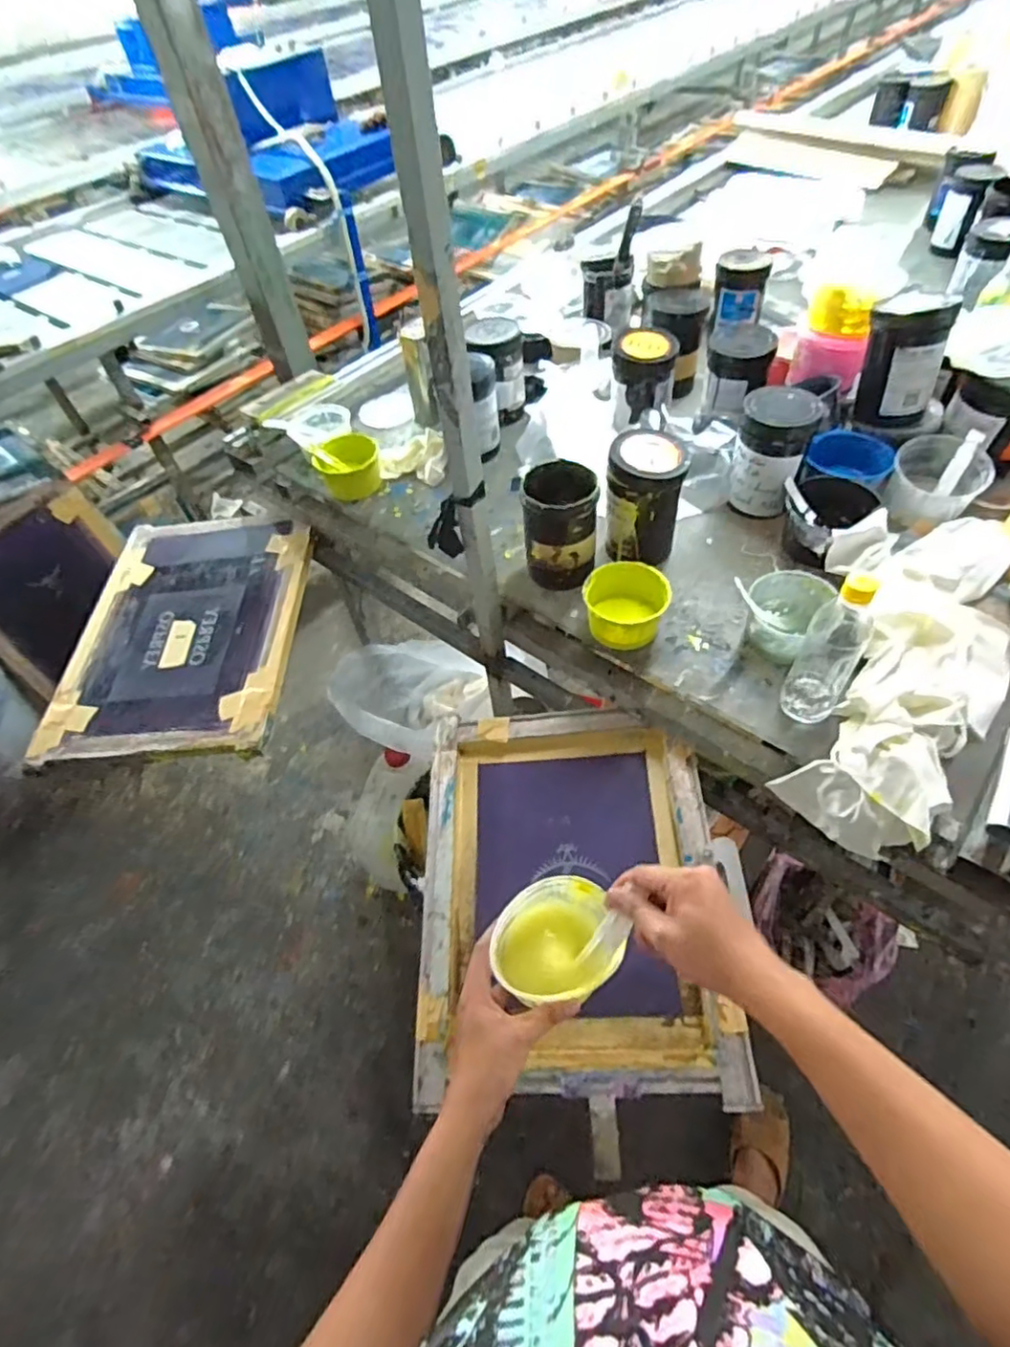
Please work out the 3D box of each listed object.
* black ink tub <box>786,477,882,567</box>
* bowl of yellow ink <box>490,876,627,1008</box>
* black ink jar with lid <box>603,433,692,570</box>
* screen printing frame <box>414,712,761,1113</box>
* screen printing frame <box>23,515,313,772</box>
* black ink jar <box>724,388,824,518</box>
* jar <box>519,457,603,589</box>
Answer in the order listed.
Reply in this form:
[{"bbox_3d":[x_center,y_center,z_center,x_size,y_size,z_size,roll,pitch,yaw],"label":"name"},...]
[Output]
[{"bbox_3d":[0.472,-0.230,0.940,0.126,0.073,0.113,-32,56,-16],"label":"black ink tub"},{"bbox_3d":[0.049,0.254,0.601,0.110,0.057,0.105,-3,46,3],"label":"bowl of yellow ink"},{"bbox_3d":[0.208,-0.255,0.933,0.113,0.172,0.097,0,54,8],"label":"black ink jar with lid"},{"bbox_3d":[0.089,0.268,0.824,0.397,0.062,0.491,-5,53,8],"label":"screen printing frame"},{"bbox_3d":[-0.587,-0.086,1.160,0.417,0.034,0.549,-7,54,9],"label":"screen printing frame"},{"bbox_3d":[0.409,-0.334,0.974,0.104,0.169,0.114,-4,53,5],"label":"black ink jar"},{"bbox_3d":[0.083,-0.212,0.923,0.104,0.154,0.111,-4,53,5],"label":"jar"}]

